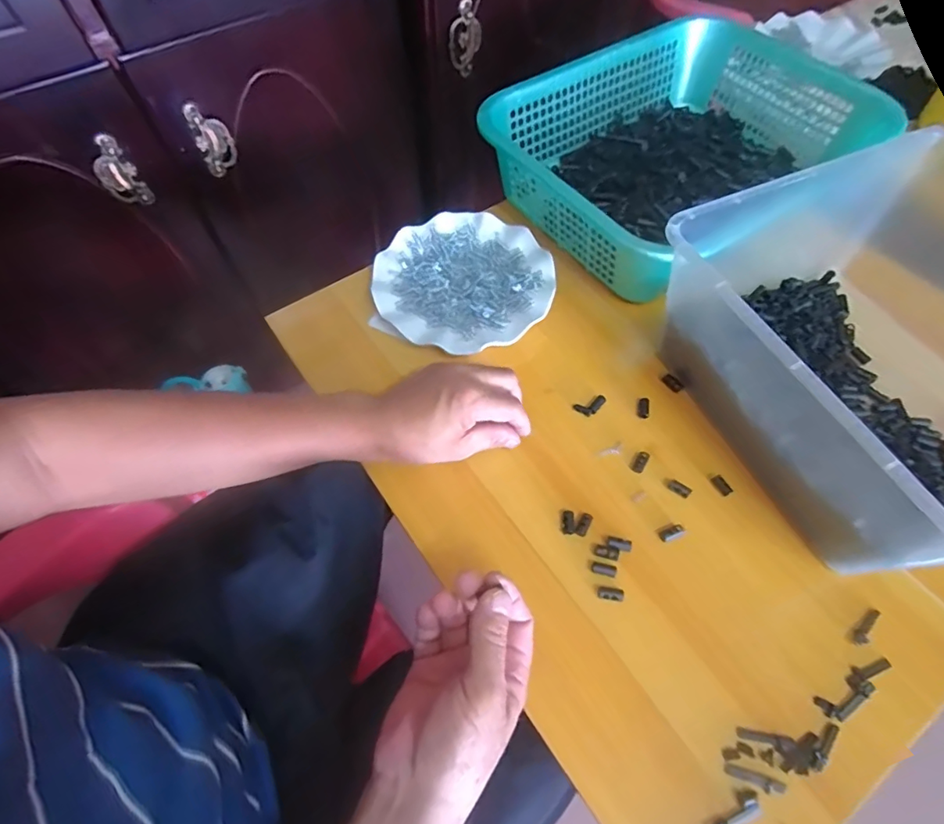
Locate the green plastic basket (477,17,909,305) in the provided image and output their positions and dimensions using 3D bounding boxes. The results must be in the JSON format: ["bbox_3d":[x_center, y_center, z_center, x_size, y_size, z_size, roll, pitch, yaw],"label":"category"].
[{"bbox_3d":[0.236,-0.302,0.586,0.399,0.091,0.284,-31,65,-17],"label":"green plastic basket"}]

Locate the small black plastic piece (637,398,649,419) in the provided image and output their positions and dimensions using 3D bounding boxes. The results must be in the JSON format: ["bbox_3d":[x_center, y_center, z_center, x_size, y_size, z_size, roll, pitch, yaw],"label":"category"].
[{"bbox_3d":[0.157,-0.003,0.476,0.010,0.007,0.019,8,60,5],"label":"small black plastic piece"}]

